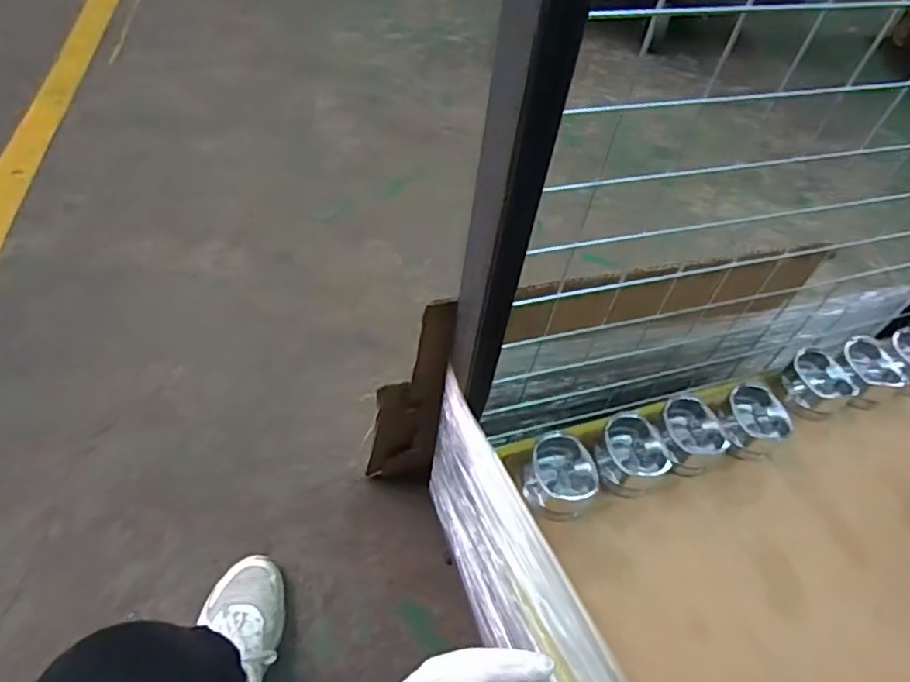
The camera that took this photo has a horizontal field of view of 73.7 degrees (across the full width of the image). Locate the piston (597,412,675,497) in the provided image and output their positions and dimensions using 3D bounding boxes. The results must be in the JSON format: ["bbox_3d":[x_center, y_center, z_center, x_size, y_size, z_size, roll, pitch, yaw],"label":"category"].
[{"bbox_3d":[0.192,0.125,0.659,0.077,0.048,0.077,33,57,19],"label":"piston"}]

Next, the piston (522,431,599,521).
[{"bbox_3d":[0.109,0.142,0.637,0.069,0.047,0.075,9,52,2],"label":"piston"}]

